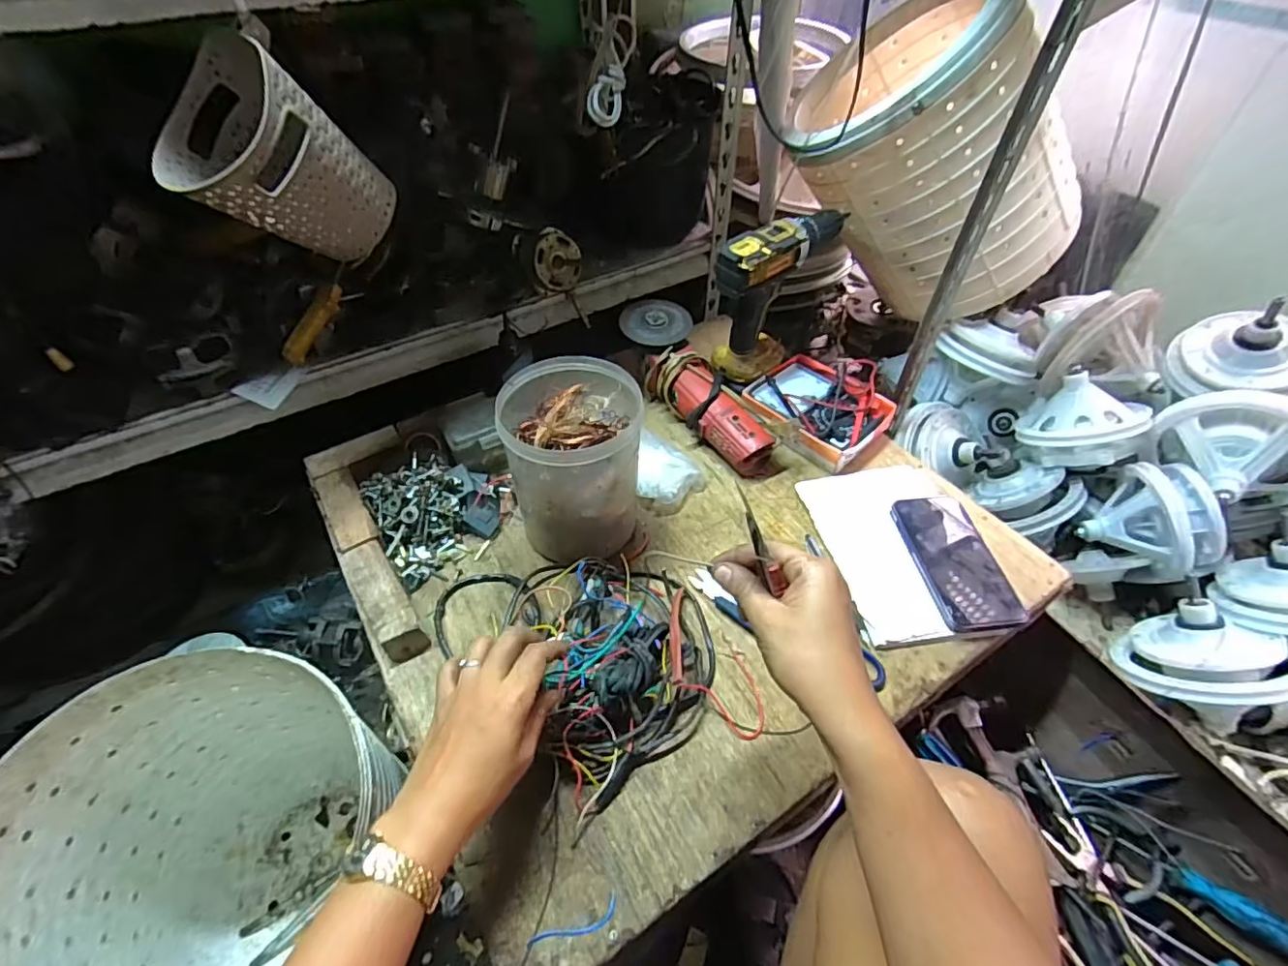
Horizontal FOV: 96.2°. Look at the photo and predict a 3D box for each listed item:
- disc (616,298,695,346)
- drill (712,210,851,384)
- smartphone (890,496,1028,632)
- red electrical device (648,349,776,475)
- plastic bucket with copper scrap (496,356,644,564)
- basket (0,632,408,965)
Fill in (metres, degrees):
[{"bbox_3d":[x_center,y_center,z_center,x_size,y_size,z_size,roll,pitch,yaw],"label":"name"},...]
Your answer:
[{"bbox_3d":[0.016,-0.218,0.779,0.095,0.008,0.077,13,65,3],"label":"disc"},{"bbox_3d":[0.162,-0.245,0.747,0.076,0.177,0.184,32,56,23],"label":"drill"},{"bbox_3d":[0.328,0.079,0.608,0.079,0.012,0.151,-10,53,2],"label":"smartphone"},{"bbox_3d":[0.088,-0.096,0.738,0.078,0.070,0.201,-25,55,-21],"label":"red electrical device"},{"bbox_3d":[-0.071,-0.022,0.595,0.126,0.159,0.129,4,50,2],"label":"plastic bucket with copper scrap"},{"bbox_3d":[-0.354,0.340,0.539,0.272,0.377,0.252,32,56,23],"label":"basket"}]

